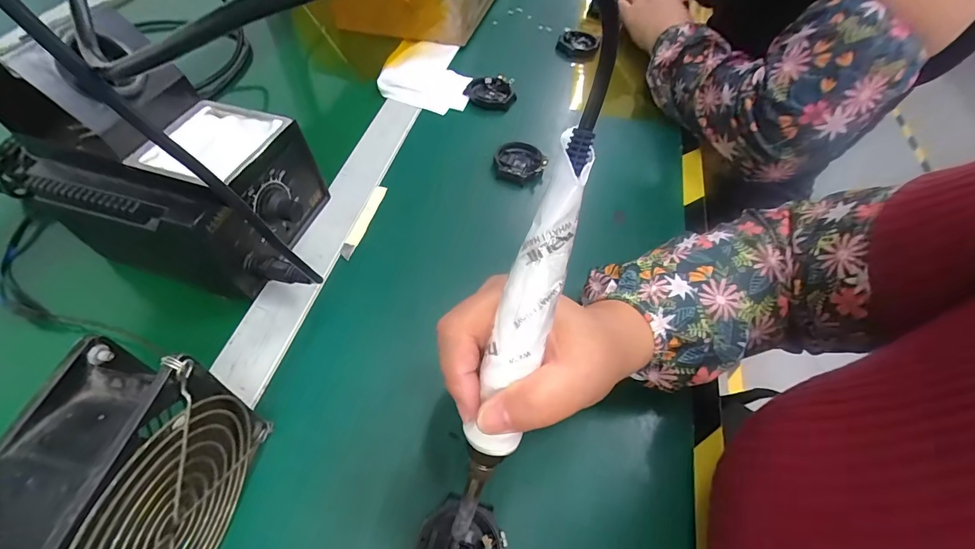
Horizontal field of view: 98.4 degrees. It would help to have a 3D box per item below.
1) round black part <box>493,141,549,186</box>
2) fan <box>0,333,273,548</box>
[{"bbox_3d":[0.033,-0.114,0.423,0.050,0.013,0.052,2,55,-3],"label":"round black part"},{"bbox_3d":[-0.151,0.107,0.183,0.044,0.124,0.115,12,55,4],"label":"fan"}]

